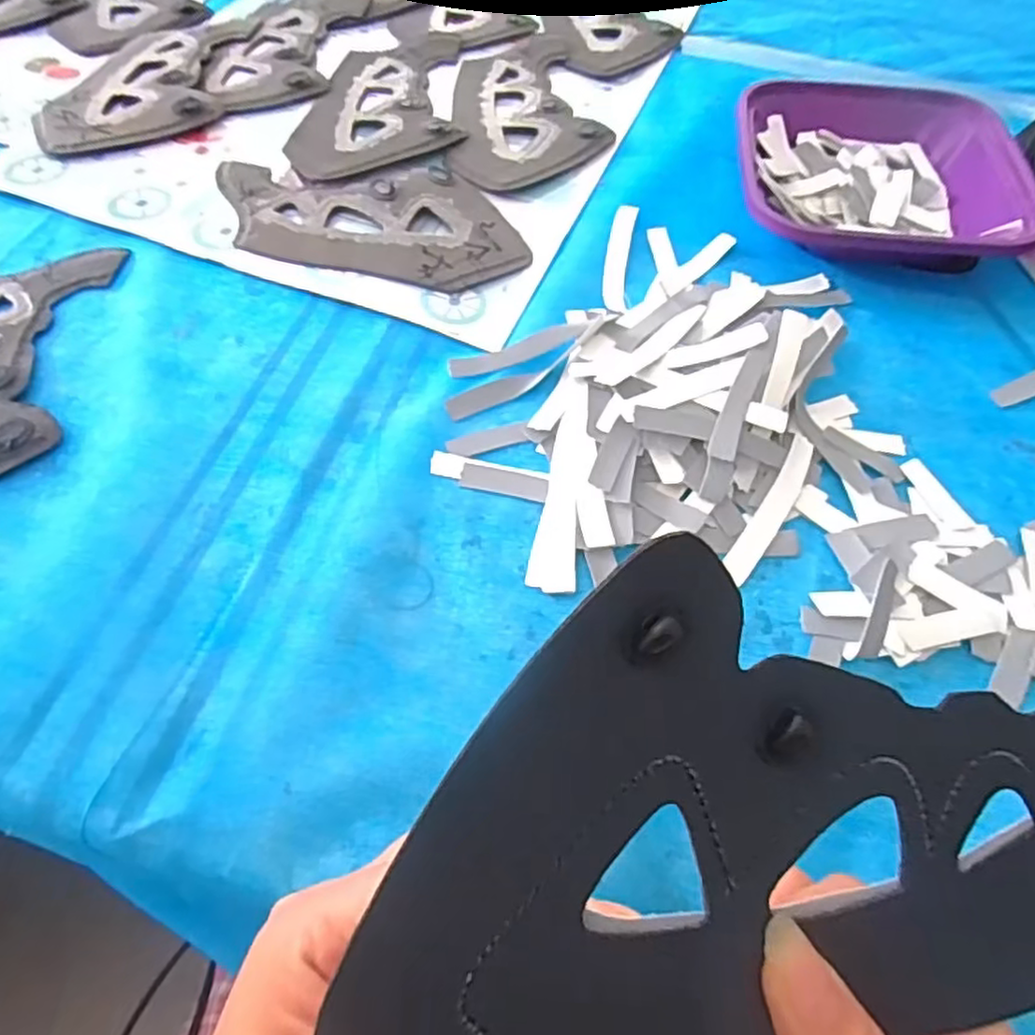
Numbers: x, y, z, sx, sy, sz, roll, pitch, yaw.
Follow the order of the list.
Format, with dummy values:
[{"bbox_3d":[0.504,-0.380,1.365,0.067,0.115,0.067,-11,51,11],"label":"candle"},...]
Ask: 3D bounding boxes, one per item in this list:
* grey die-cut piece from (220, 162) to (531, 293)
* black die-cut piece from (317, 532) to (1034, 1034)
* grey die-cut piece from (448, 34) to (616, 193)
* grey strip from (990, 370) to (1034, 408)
[{"bbox_3d":[-0.100,-0.203,0.448,0.216,0.008,0.106,14,58,5],"label":"grey die-cut piece"},{"bbox_3d":[0.069,0.075,0.150,0.198,0.015,0.123,8,83,-13],"label":"black die-cut piece"},{"bbox_3d":[0.000,-0.320,0.526,0.120,0.007,0.199,-11,59,-7],"label":"grey die-cut piece"},{"bbox_3d":[0.297,-0.076,0.393,0.049,0.004,0.015,-20,61,-15],"label":"grey strip"}]

